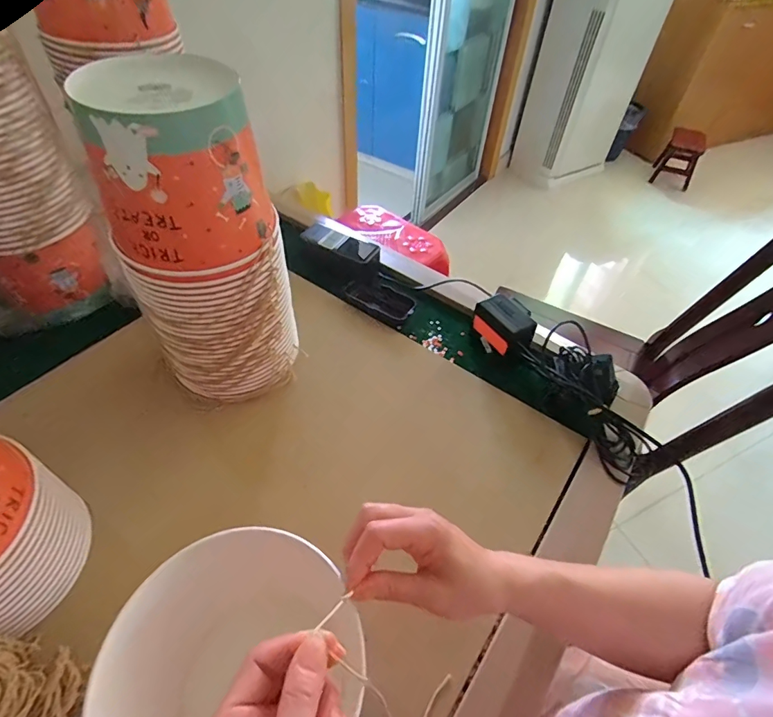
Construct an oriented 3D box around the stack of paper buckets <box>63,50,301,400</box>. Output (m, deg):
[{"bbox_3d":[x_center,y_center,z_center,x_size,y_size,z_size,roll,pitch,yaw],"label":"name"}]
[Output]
[{"bbox_3d":[-0.183,-0.115,0.464,0.147,0.314,0.137,-7,50,-9],"label":"stack of paper buckets"}]

